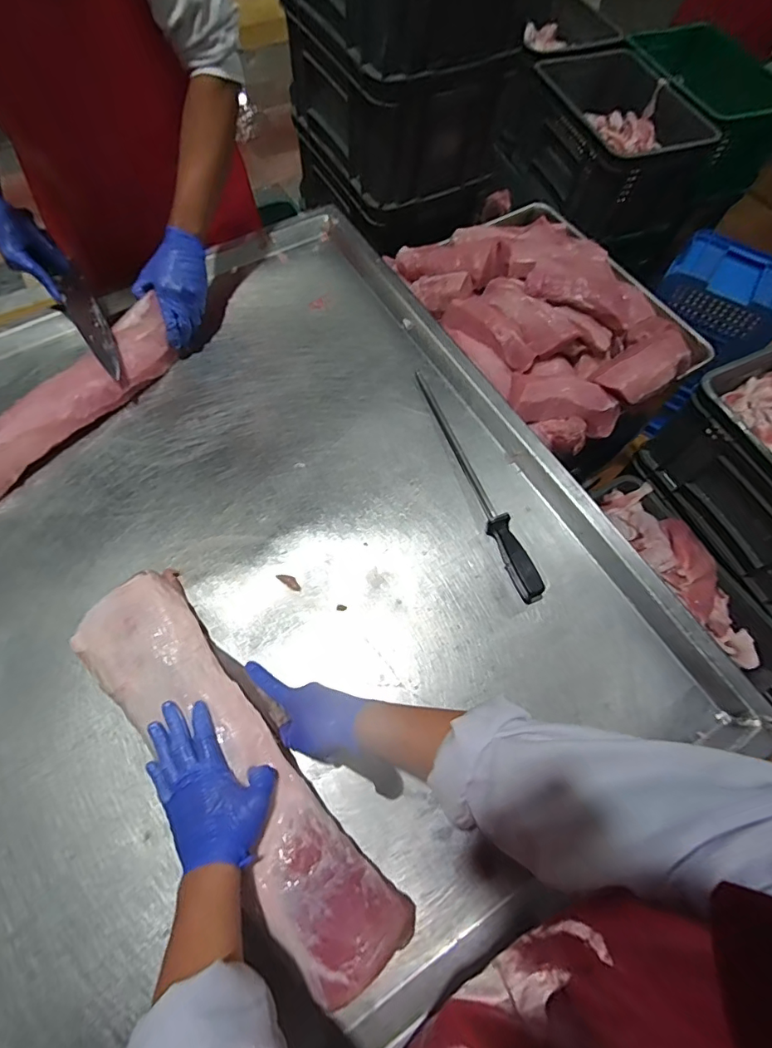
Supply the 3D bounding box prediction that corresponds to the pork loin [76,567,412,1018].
[{"bbox_3d":[-0.180,0.268,0.551,0.125,0.043,0.500,-39,72,-17],"label":"pork loin"}]

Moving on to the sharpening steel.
[{"bbox_3d":[0.127,-0.075,0.725,0.029,0.031,0.405,-19,68,-11],"label":"sharpening steel"}]

